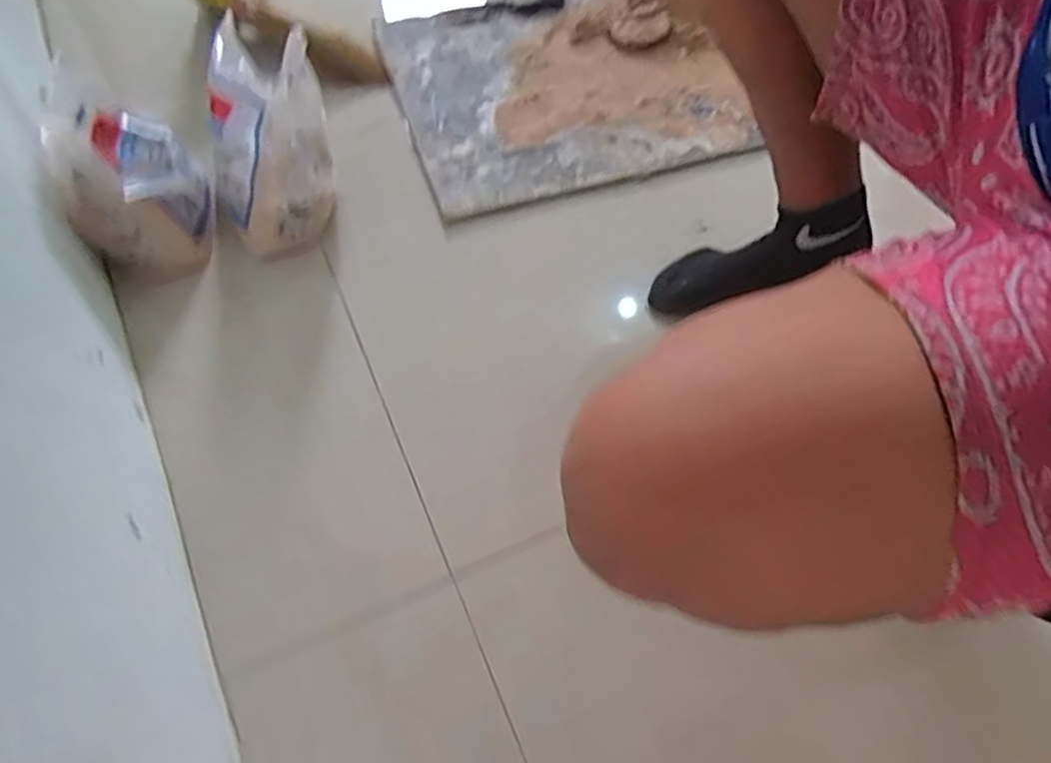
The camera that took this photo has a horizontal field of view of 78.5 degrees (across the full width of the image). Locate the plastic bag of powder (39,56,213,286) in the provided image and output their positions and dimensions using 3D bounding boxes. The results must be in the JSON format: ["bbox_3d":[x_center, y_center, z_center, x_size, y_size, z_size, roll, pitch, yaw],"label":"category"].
[{"bbox_3d":[-0.423,-0.219,0.691,0.124,0.170,0.152,-25,63,-13],"label":"plastic bag of powder"}]

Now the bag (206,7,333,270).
[{"bbox_3d":[-0.275,-0.263,0.717,0.113,0.169,0.182,2,61,1],"label":"bag"}]

